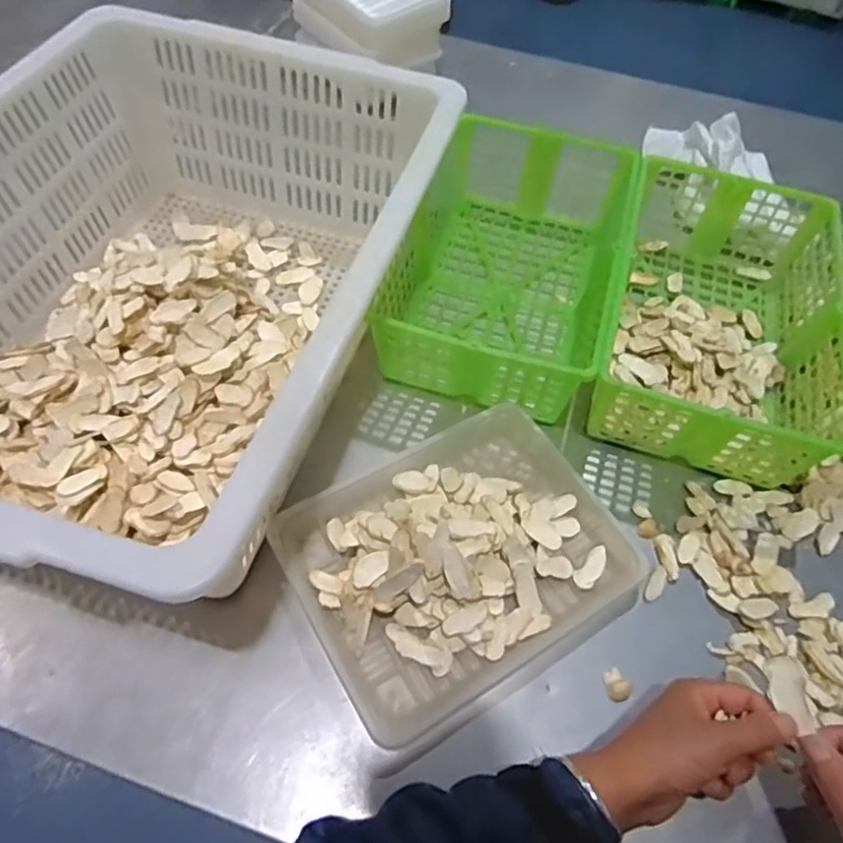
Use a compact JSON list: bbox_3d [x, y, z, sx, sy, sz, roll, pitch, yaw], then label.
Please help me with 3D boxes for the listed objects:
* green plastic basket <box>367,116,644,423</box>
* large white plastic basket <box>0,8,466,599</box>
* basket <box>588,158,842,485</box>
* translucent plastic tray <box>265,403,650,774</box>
[{"bbox_3d":[0.095,-0.169,0.660,0.206,0.108,0.338,16,57,6],"label":"green plastic basket"},{"bbox_3d":[-0.222,-0.115,0.551,0.383,0.194,0.521,16,57,6],"label":"large white plastic basket"},{"bbox_3d":[0.302,-0.121,0.645,0.216,0.100,0.368,17,57,7],"label":"basket"},{"bbox_3d":[0.033,0.106,0.512,0.259,0.053,0.212,-25,62,-19],"label":"translucent plastic tray"}]

